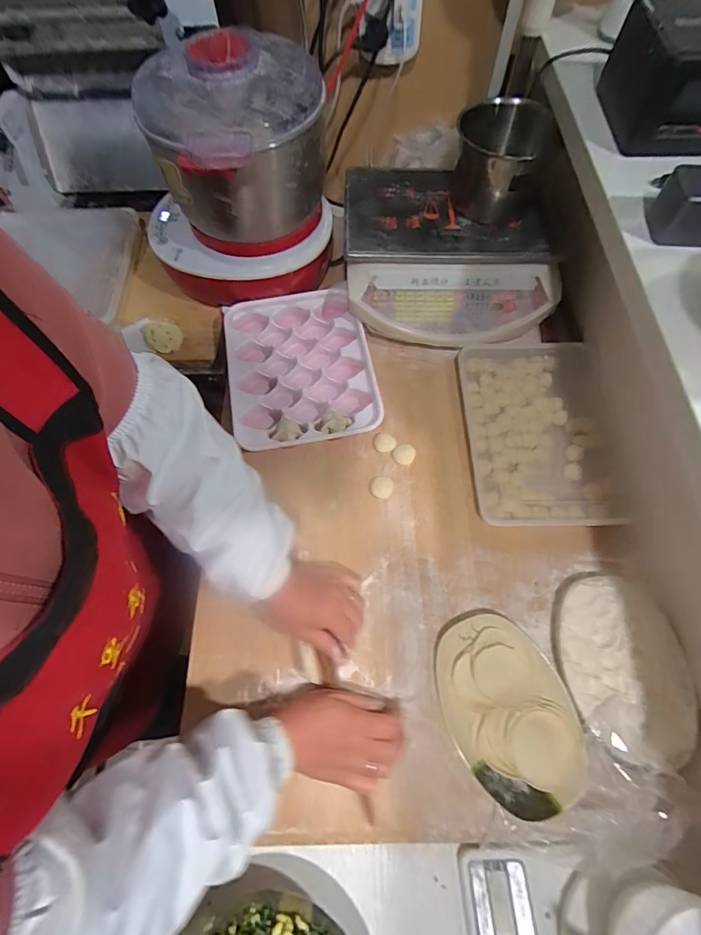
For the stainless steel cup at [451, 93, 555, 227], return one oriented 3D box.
[{"bbox_3d":[0.219,-0.466,0.633,0.123,0.099,0.138,17,67,9],"label":"stainless steel cup"}]

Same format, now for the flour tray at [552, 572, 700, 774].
[{"bbox_3d":[0.312,0.224,0.479,0.131,0.043,0.199,-1,66,1],"label":"flour tray"}]

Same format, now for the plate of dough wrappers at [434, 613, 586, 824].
[{"bbox_3d":[0.177,0.272,0.473,0.133,0.030,0.195,-24,68,-9],"label":"plate of dough wrappers"}]

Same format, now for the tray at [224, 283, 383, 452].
[{"bbox_3d":[-0.081,-0.157,0.661,0.223,0.034,0.276,-9,66,-3],"label":"tray"}]

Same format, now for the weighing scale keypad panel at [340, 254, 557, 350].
[{"bbox_3d":[0.158,-0.260,0.670,0.318,0.060,0.124,1,97,0],"label":"weighing scale keypad panel"}]

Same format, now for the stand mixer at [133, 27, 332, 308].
[{"bbox_3d":[-0.174,-0.414,0.625,0.280,0.291,0.242,-29,68,-11],"label":"stand mixer"}]

